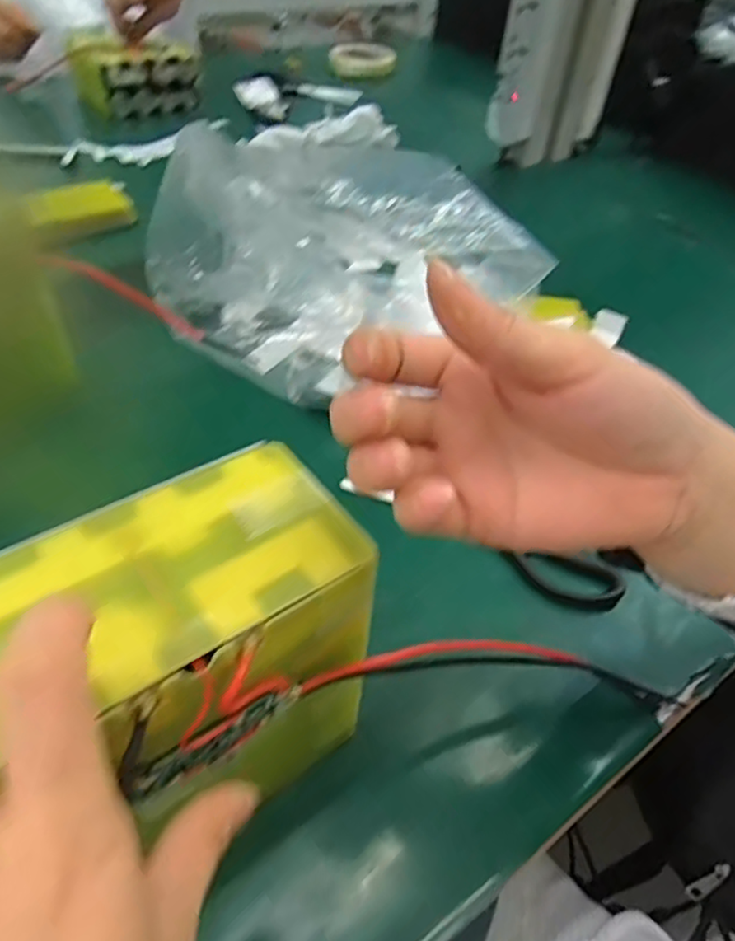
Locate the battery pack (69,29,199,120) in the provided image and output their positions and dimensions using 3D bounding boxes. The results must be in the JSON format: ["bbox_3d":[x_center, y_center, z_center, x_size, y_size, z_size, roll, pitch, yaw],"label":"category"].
[{"bbox_3d":[-0.339,-0.578,0.920,0.145,0.080,0.130,-25,53,-27],"label":"battery pack"}]

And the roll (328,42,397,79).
[{"bbox_3d":[-0.009,-0.740,1.138,0.117,0.036,0.120,3,46,-3],"label":"roll"}]

